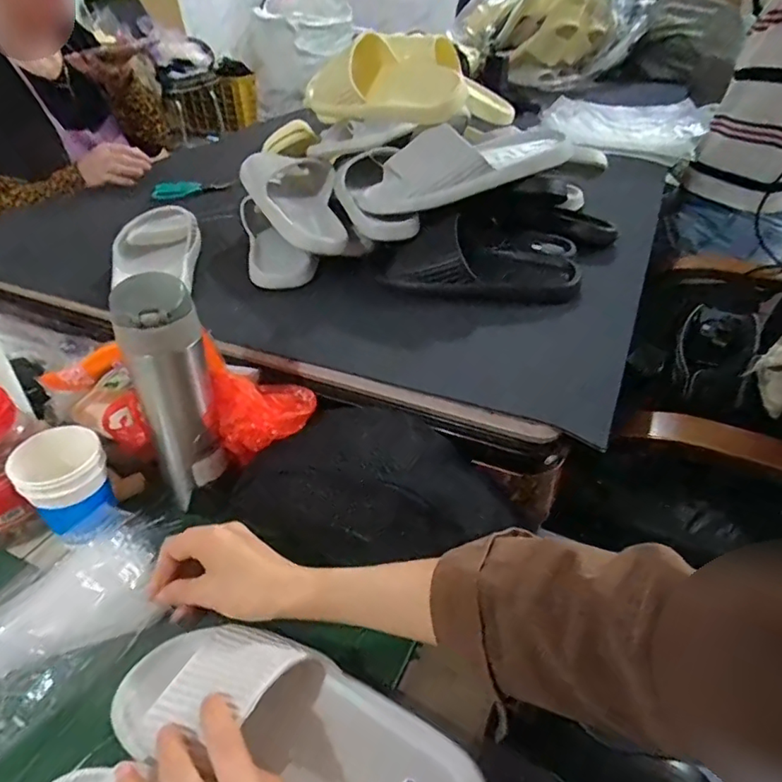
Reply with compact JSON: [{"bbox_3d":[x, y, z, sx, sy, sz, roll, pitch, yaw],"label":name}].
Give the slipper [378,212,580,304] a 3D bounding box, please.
[{"bbox_3d":[0.107,-0.158,0.678,0.242,0.068,0.086,4,38,6],"label":"slipper"}]

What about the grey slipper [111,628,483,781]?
[{"bbox_3d":[-0.063,0.224,0.365,0.256,0.063,0.095,20,42,14],"label":"grey slipper"}]

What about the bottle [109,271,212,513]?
[{"bbox_3d":[-0.189,-0.002,0.493,0.063,0.188,0.058,-15,40,-18],"label":"bottle"}]

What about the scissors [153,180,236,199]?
[{"bbox_3d":[-0.351,-0.363,0.998,0.141,0.018,0.067,-12,39,-14],"label":"scissors"}]

